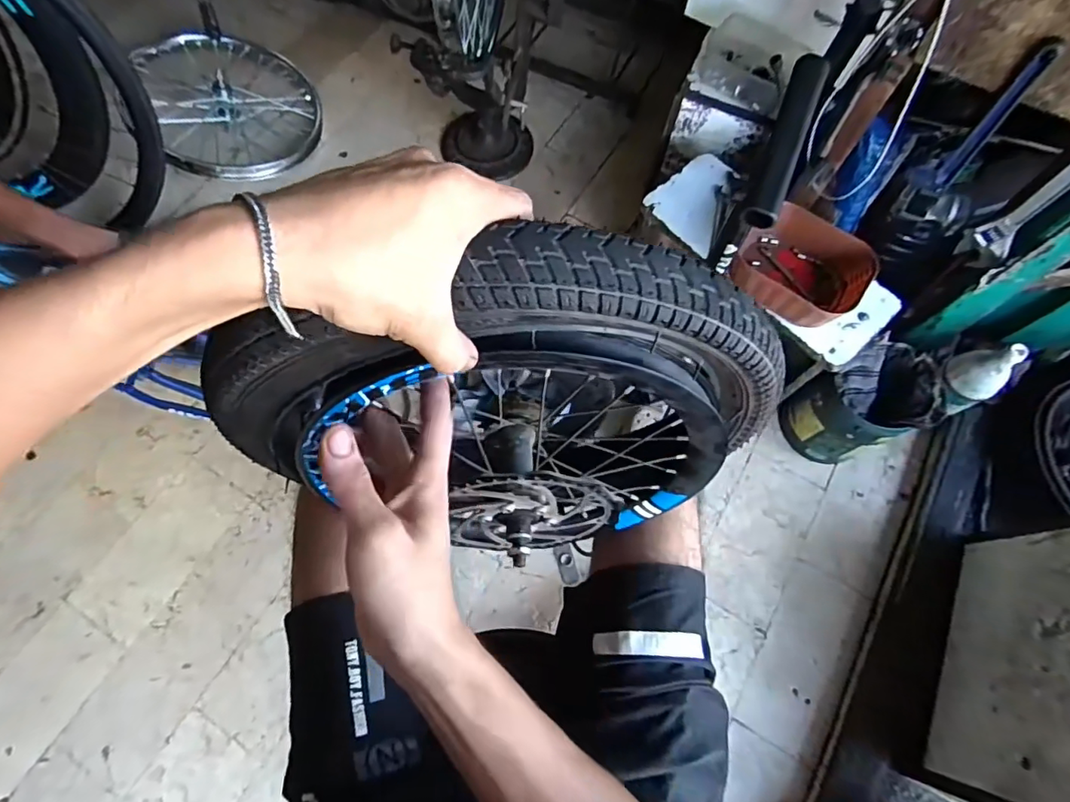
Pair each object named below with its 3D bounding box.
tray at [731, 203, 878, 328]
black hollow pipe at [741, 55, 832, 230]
[{"bbox_3d":[0.444,-0.221,0.900,0.208,0.107,0.173,38,72,13],"label":"tray"},{"bbox_3d":[0.251,-0.263,0.530,0.032,0.037,0.215,22,69,7],"label":"black hollow pipe"}]

